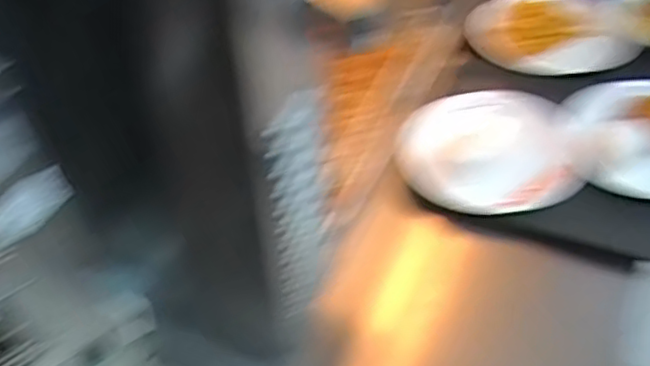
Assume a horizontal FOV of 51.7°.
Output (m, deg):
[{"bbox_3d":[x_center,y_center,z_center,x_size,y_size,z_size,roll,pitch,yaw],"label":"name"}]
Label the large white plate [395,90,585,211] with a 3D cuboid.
[{"bbox_3d":[0.218,-0.046,0.927,0.233,0.037,0.186,-2,49,-1],"label":"large white plate"}]

